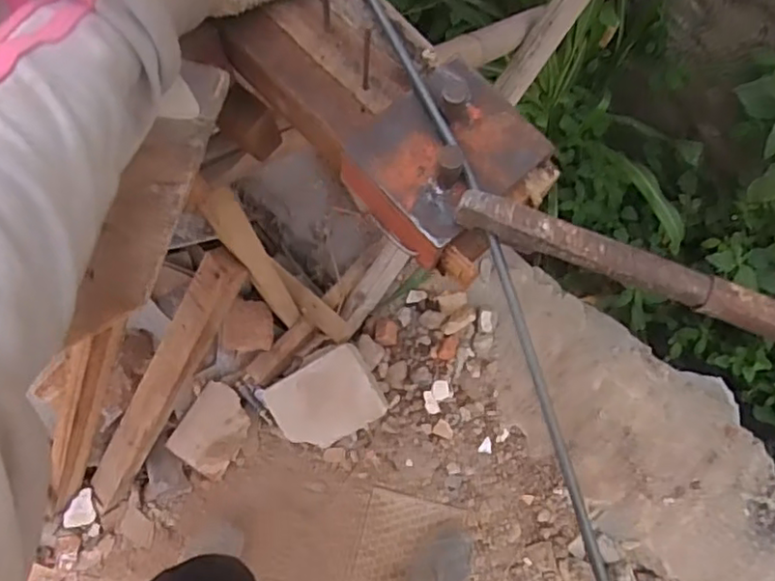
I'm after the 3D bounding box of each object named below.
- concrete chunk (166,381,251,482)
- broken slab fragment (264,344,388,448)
[{"bbox_3d":[-0.344,0.277,1.252,0.125,0.038,0.159,34,79,7],"label":"concrete chunk"},{"bbox_3d":[-0.118,0.219,1.237,0.205,0.055,0.154,-31,72,15],"label":"broken slab fragment"}]

